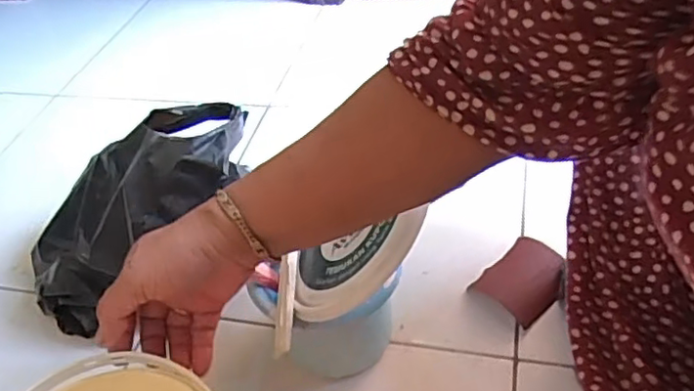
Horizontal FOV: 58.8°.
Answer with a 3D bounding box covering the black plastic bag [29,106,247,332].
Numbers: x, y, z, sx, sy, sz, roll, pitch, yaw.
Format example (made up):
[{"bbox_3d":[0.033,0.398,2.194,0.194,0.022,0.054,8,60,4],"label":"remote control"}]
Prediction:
[{"bbox_3d":[-0.237,0.018,0.655,0.319,0.091,0.156,-34,33,30],"label":"black plastic bag"}]

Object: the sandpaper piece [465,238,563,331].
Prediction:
[{"bbox_3d":[0.196,0.091,0.675,0.094,0.023,0.078,-33,49,-25],"label":"sandpaper piece"}]

